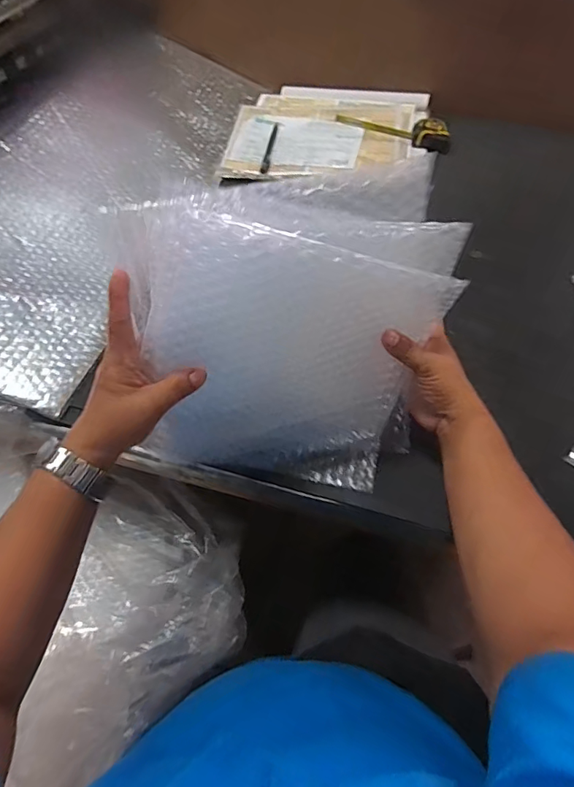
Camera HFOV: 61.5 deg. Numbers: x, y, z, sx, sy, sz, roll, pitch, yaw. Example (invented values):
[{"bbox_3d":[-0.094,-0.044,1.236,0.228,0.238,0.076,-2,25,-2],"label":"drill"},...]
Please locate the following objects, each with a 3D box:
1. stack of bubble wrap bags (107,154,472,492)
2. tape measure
[{"bbox_3d":[0.009,-0.037,0.415,0.263,0.273,0.043,-6,36,-17],"label":"stack of bubble wrap bags"},{"bbox_3d":[0.190,-0.463,0.848,0.193,0.044,0.051,11,55,11],"label":"tape measure"}]

